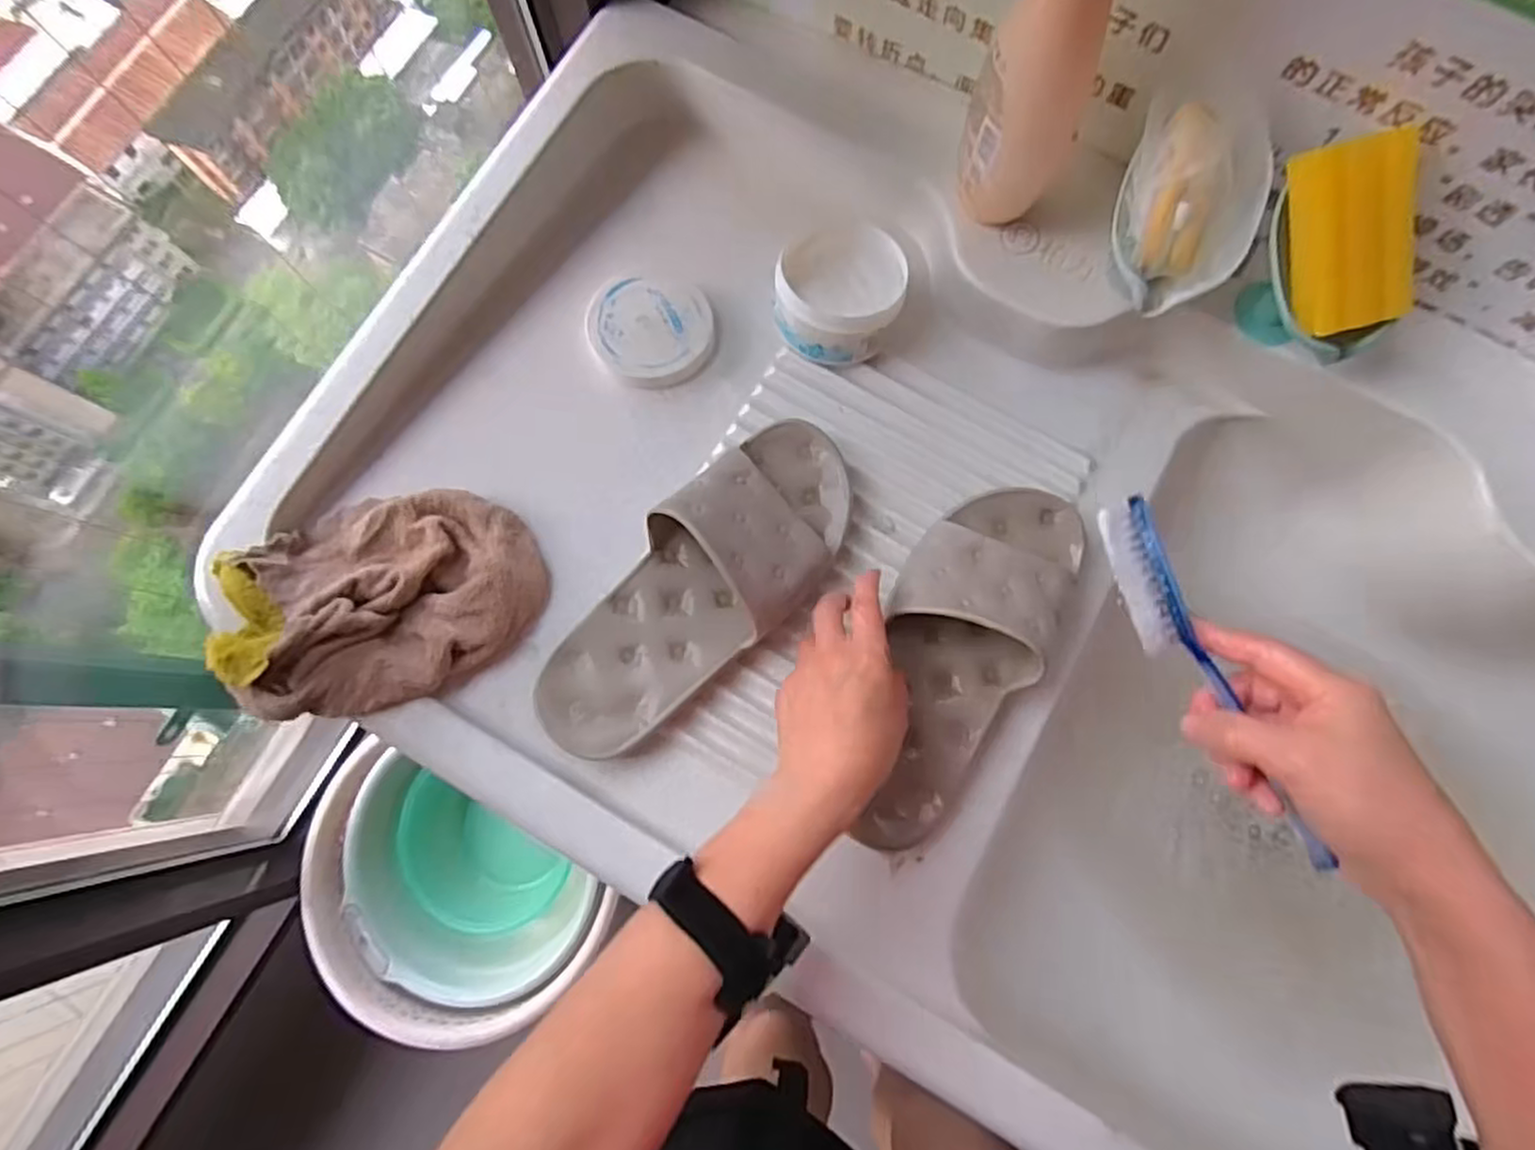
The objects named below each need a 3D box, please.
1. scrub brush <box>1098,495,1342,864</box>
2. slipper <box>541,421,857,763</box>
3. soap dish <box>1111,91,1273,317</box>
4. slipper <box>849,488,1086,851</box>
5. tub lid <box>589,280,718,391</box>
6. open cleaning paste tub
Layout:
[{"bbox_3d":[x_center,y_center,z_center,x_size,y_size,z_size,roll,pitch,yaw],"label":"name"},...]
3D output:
[{"bbox_3d":[0.211,0.049,0.359,0.027,0.019,0.185,-21,73,-3],"label":"scrub brush"},{"bbox_3d":[-0.040,0.005,0.482,0.100,0.074,0.257,43,82,8],"label":"slipper"},{"bbox_3d":[0.267,-0.233,0.469,0.087,0.020,0.121,17,110,-2],"label":"soap dish"},{"bbox_3d":[0.125,0.051,0.477,0.100,0.059,0.254,24,79,5],"label":"slipper"},{"bbox_3d":[-0.088,-0.186,0.562,0.092,0.011,0.089,0,79,1],"label":"tub lid"},{"bbox_3d":[0.054,-0.212,0.558,0.090,0.048,0.100,16,79,4],"label":"open cleaning paste tub"}]

